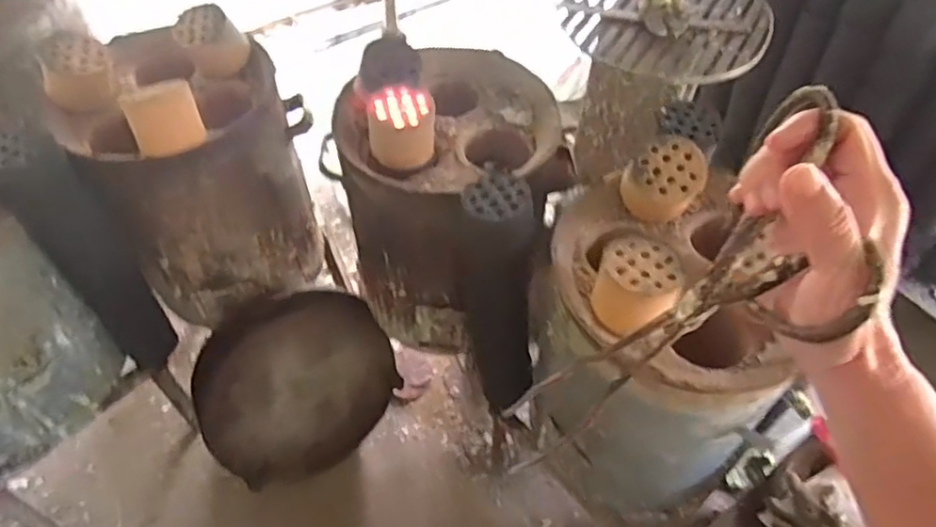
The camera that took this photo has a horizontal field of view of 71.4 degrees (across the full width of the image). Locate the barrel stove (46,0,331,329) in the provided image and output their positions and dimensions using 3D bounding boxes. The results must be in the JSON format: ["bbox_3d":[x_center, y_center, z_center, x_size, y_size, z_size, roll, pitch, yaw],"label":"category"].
[{"bbox_3d":[-0.479,-0.169,1.208,0.370,0.473,0.323,-25,57,-18],"label":"barrel stove"}]

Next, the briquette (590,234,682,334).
[{"bbox_3d":[0.211,0.030,0.803,0.104,0.068,0.111,15,54,11],"label":"briquette"}]

